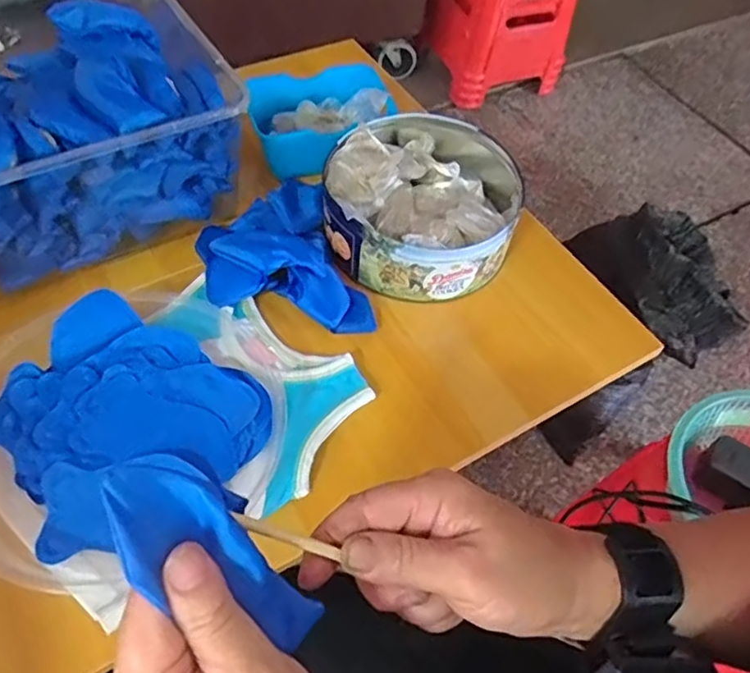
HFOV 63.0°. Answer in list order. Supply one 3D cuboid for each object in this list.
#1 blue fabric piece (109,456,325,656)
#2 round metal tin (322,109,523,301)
[{"bbox_3d":[-0.061,0.087,0.236,0.102,0.008,0.042,48,56,-19],"label":"blue fabric piece"},{"bbox_3d":[0.048,-0.136,0.612,0.180,0.083,0.198,2,55,-3],"label":"round metal tin"}]

